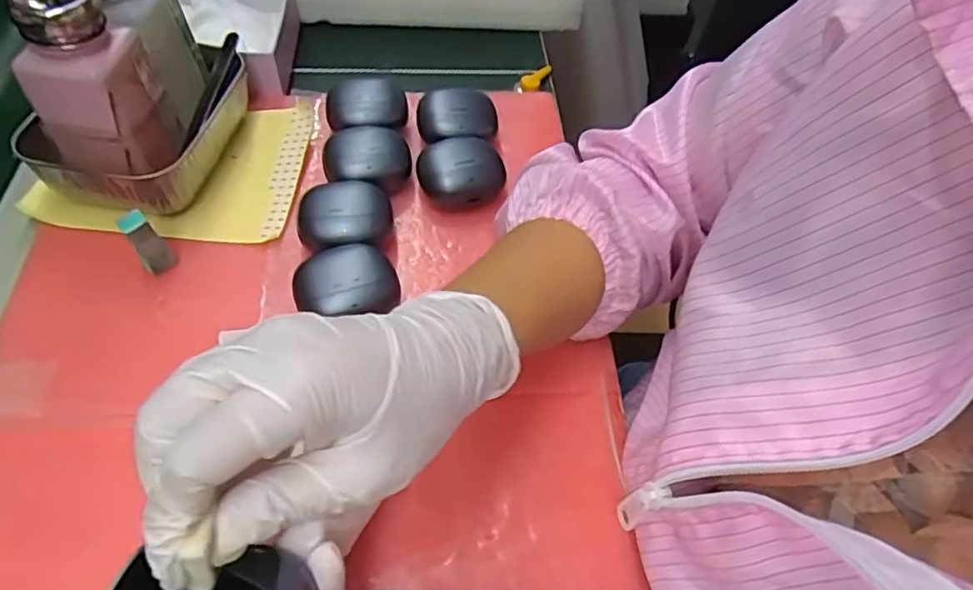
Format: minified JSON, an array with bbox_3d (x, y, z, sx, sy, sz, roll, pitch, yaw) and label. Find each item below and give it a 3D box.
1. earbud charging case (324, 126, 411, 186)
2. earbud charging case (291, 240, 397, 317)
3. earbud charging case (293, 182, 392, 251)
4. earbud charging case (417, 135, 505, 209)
[{"bbox_3d":[-0.082,-0.092,0.422,0.057,0.030,0.044,-4,55,-8],"label":"earbud charging case"},{"bbox_3d":[-0.081,-0.006,0.353,0.056,0.030,0.040,-12,56,-13],"label":"earbud charging case"},{"bbox_3d":[-0.087,-0.045,0.380,0.055,0.029,0.047,-8,55,-11],"label":"earbud charging case"},{"bbox_3d":[-0.017,-0.082,0.418,0.055,0.030,0.048,-18,58,-17],"label":"earbud charging case"}]

